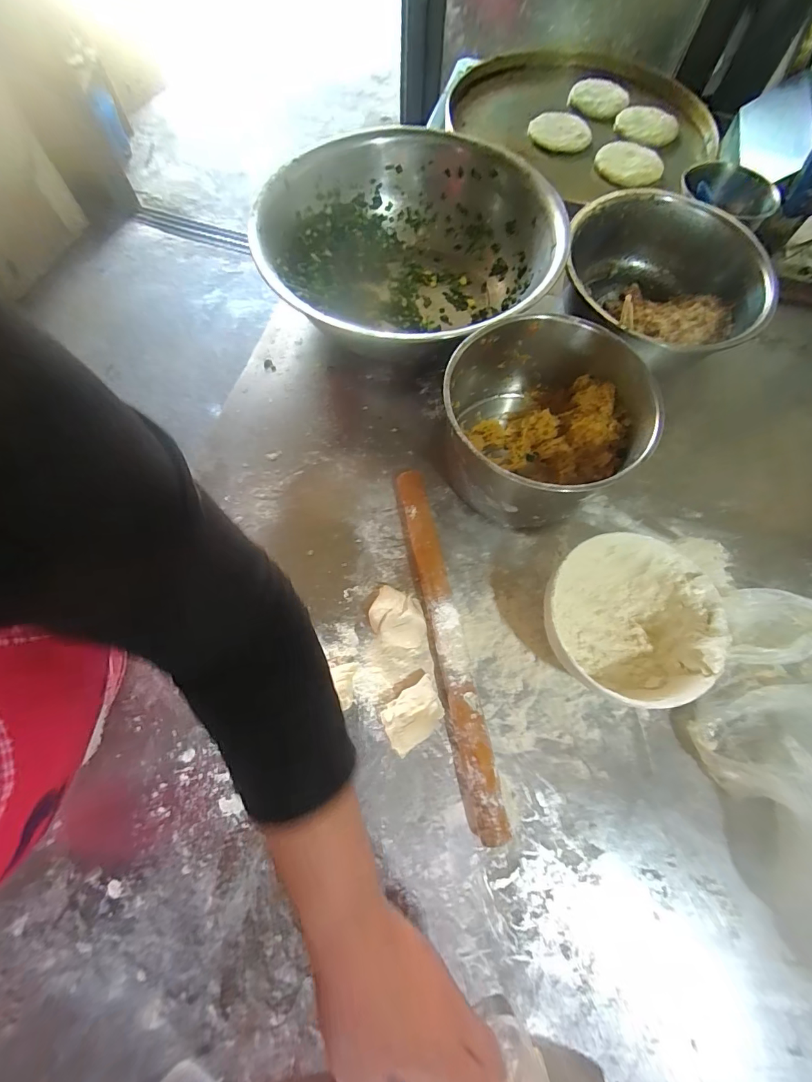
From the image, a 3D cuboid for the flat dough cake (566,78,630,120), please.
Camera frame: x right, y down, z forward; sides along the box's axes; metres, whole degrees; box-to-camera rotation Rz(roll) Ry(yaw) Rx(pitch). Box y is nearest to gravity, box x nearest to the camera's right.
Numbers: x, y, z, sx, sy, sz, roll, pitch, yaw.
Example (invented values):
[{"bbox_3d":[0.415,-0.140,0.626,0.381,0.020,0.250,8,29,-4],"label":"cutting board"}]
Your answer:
[{"bbox_3d":[0.403,-0.929,0.900,0.118,0.013,0.092,22,85,6],"label":"flat dough cake"}]

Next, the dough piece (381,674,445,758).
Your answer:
[{"bbox_3d":[0.007,0.169,0.413,0.060,0.033,0.047,-31,72,-13],"label":"dough piece"}]

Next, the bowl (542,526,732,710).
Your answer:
[{"bbox_3d":[0.211,0.080,0.427,0.151,0.082,0.157,1,68,-2],"label":"bowl"}]

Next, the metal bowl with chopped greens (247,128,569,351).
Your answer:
[{"bbox_3d":[0.004,-0.377,0.583,0.367,0.117,0.368,1,68,-2],"label":"metal bowl with chopped greens"}]

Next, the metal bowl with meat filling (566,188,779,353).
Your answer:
[{"bbox_3d":[0.332,-0.329,0.581,0.252,0.115,0.236,1,68,-2],"label":"metal bowl with meat filling"}]

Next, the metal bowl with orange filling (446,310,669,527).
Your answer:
[{"bbox_3d":[0.145,-0.126,0.484,0.203,0.129,0.204,1,68,-2],"label":"metal bowl with orange filling"}]

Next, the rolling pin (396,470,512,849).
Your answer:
[{"bbox_3d":[0.040,0.095,0.440,0.032,0.037,0.364,-10,69,-6],"label":"rolling pin"}]

